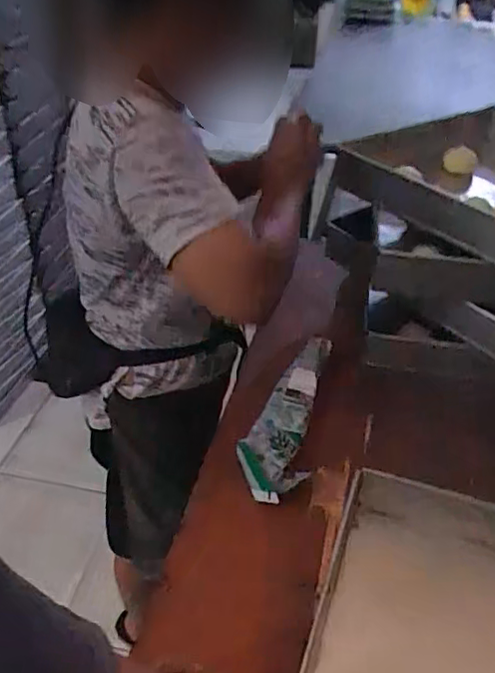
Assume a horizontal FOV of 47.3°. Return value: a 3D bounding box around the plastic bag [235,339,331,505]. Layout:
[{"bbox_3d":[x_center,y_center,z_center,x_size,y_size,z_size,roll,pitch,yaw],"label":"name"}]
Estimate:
[{"bbox_3d":[0.058,0.093,0.761,0.076,0.034,0.288,12,38,13],"label":"plastic bag"}]

